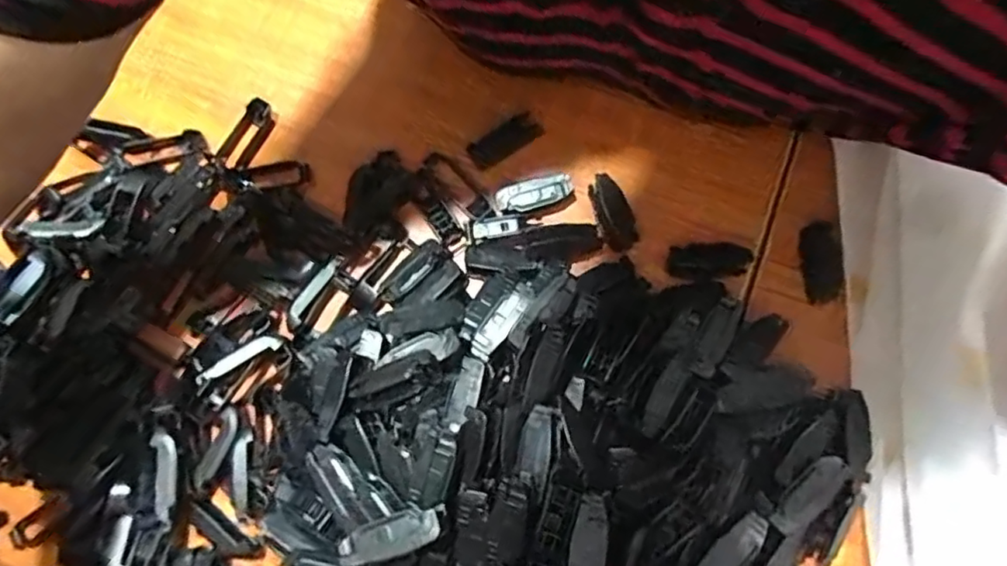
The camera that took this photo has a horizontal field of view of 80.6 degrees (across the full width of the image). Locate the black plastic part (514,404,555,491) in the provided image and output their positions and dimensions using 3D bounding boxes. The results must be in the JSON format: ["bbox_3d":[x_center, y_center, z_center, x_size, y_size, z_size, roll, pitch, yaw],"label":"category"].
[{"bbox_3d":[0.016,0.081,0.297,0.017,0.007,0.039,14,76,3],"label":"black plastic part"}]

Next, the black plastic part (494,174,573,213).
[{"bbox_3d":[0.018,-0.057,0.377,0.049,0.017,0.019,-16,78,-1],"label":"black plastic part"}]

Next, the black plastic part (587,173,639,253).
[{"bbox_3d":[0.070,-0.044,0.376,0.024,0.010,0.050,-8,78,1],"label":"black plastic part"}]

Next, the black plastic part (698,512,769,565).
[{"bbox_3d":[0.118,0.139,0.305,0.047,0.004,0.018,-40,80,-6],"label":"black plastic part"}]

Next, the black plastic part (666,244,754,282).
[{"bbox_3d":[0.128,-0.013,0.367,0.054,0.009,0.024,-3,78,2],"label":"black plastic part"}]

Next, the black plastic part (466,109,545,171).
[{"bbox_3d":[0.001,-0.094,0.392,0.048,0.014,0.018,-32,79,-4],"label":"black plastic part"}]

